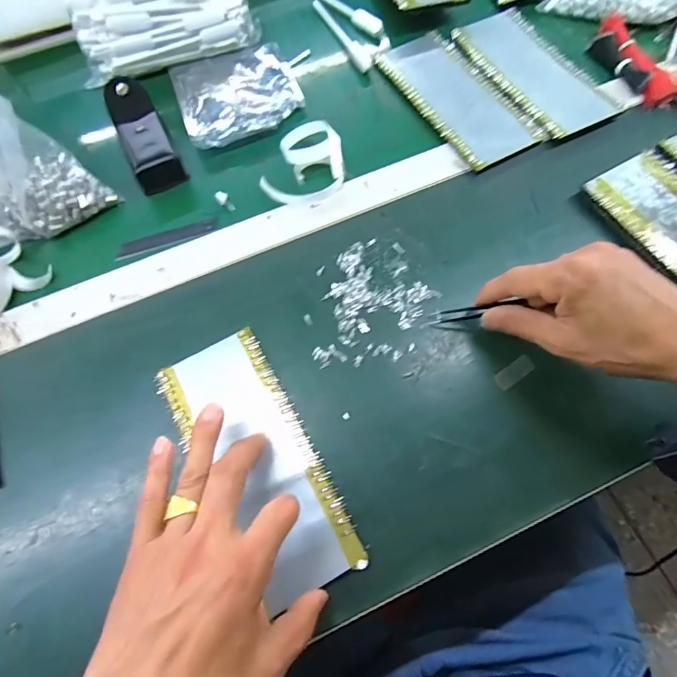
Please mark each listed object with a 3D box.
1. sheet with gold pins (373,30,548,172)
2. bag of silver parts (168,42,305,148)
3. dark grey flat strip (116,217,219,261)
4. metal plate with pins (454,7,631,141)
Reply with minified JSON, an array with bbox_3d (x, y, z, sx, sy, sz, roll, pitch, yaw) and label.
[{"bbox_3d":[0.124,-0.266,0.473,0.088,0.009,0.204,-28,69,-9],"label":"sheet with gold pins"},{"bbox_3d":[-0.110,-0.271,0.484,0.129,0.016,0.135,-20,68,-5],"label":"bag of silver parts"},{"bbox_3d":[-0.164,-0.097,0.425,0.098,0.004,0.020,-19,68,-5],"label":"dark grey flat strip"},{"bbox_3d":[0.215,-0.300,0.485,0.089,0.005,0.195,-26,68,-8],"label":"metal plate with pins"}]

